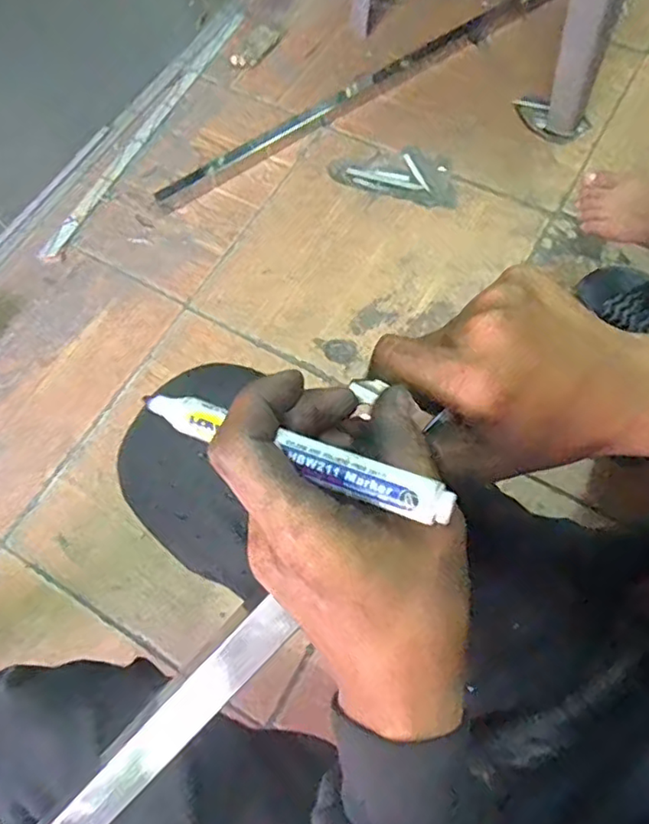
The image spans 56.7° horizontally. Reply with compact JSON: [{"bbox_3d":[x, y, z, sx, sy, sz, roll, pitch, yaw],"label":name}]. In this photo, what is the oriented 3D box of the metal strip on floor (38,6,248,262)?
[{"bbox_3d":[-0.298,-0.499,1.041,0.034,0.013,0.617,23,69,11],"label":"metal strip on floor"}]

